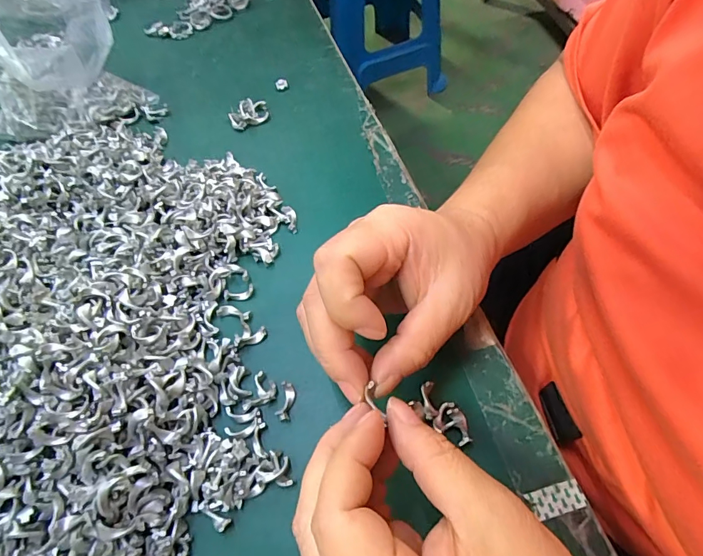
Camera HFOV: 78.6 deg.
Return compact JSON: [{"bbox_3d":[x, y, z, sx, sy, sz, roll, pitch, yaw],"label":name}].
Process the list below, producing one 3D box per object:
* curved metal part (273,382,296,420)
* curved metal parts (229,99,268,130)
[{"bbox_3d":[-0.037,0.069,0.240,0.008,0.006,0.021,8,61,9],"label":"curved metal part"},{"bbox_3d":[-0.086,-0.138,0.358,0.033,0.013,0.022,-29,62,-12],"label":"curved metal parts"}]

